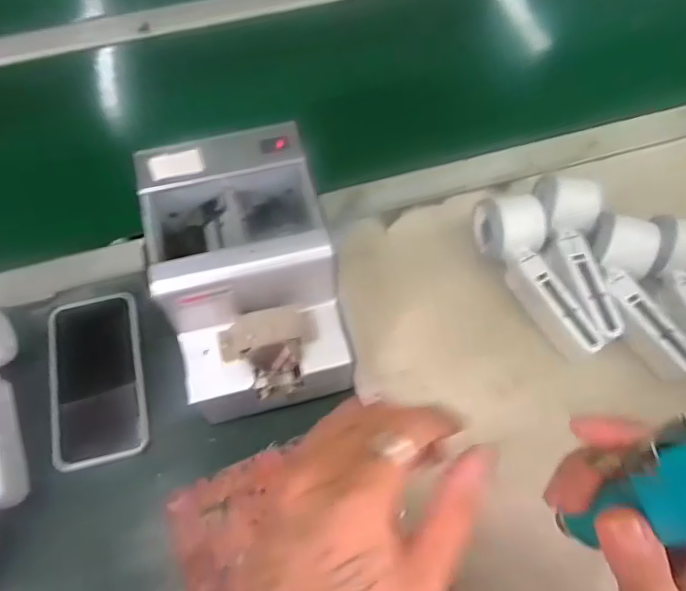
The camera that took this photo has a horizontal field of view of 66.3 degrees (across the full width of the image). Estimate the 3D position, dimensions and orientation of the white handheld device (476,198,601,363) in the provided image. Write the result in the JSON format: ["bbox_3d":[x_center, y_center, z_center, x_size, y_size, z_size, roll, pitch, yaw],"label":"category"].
[{"bbox_3d":[0.178,-0.019,0.477,0.051,0.051,0.161,-21,65,-10],"label":"white handheld device"}]

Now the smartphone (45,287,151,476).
[{"bbox_3d":[-0.214,0.070,0.457,0.074,0.011,0.146,-11,69,-12],"label":"smartphone"}]

